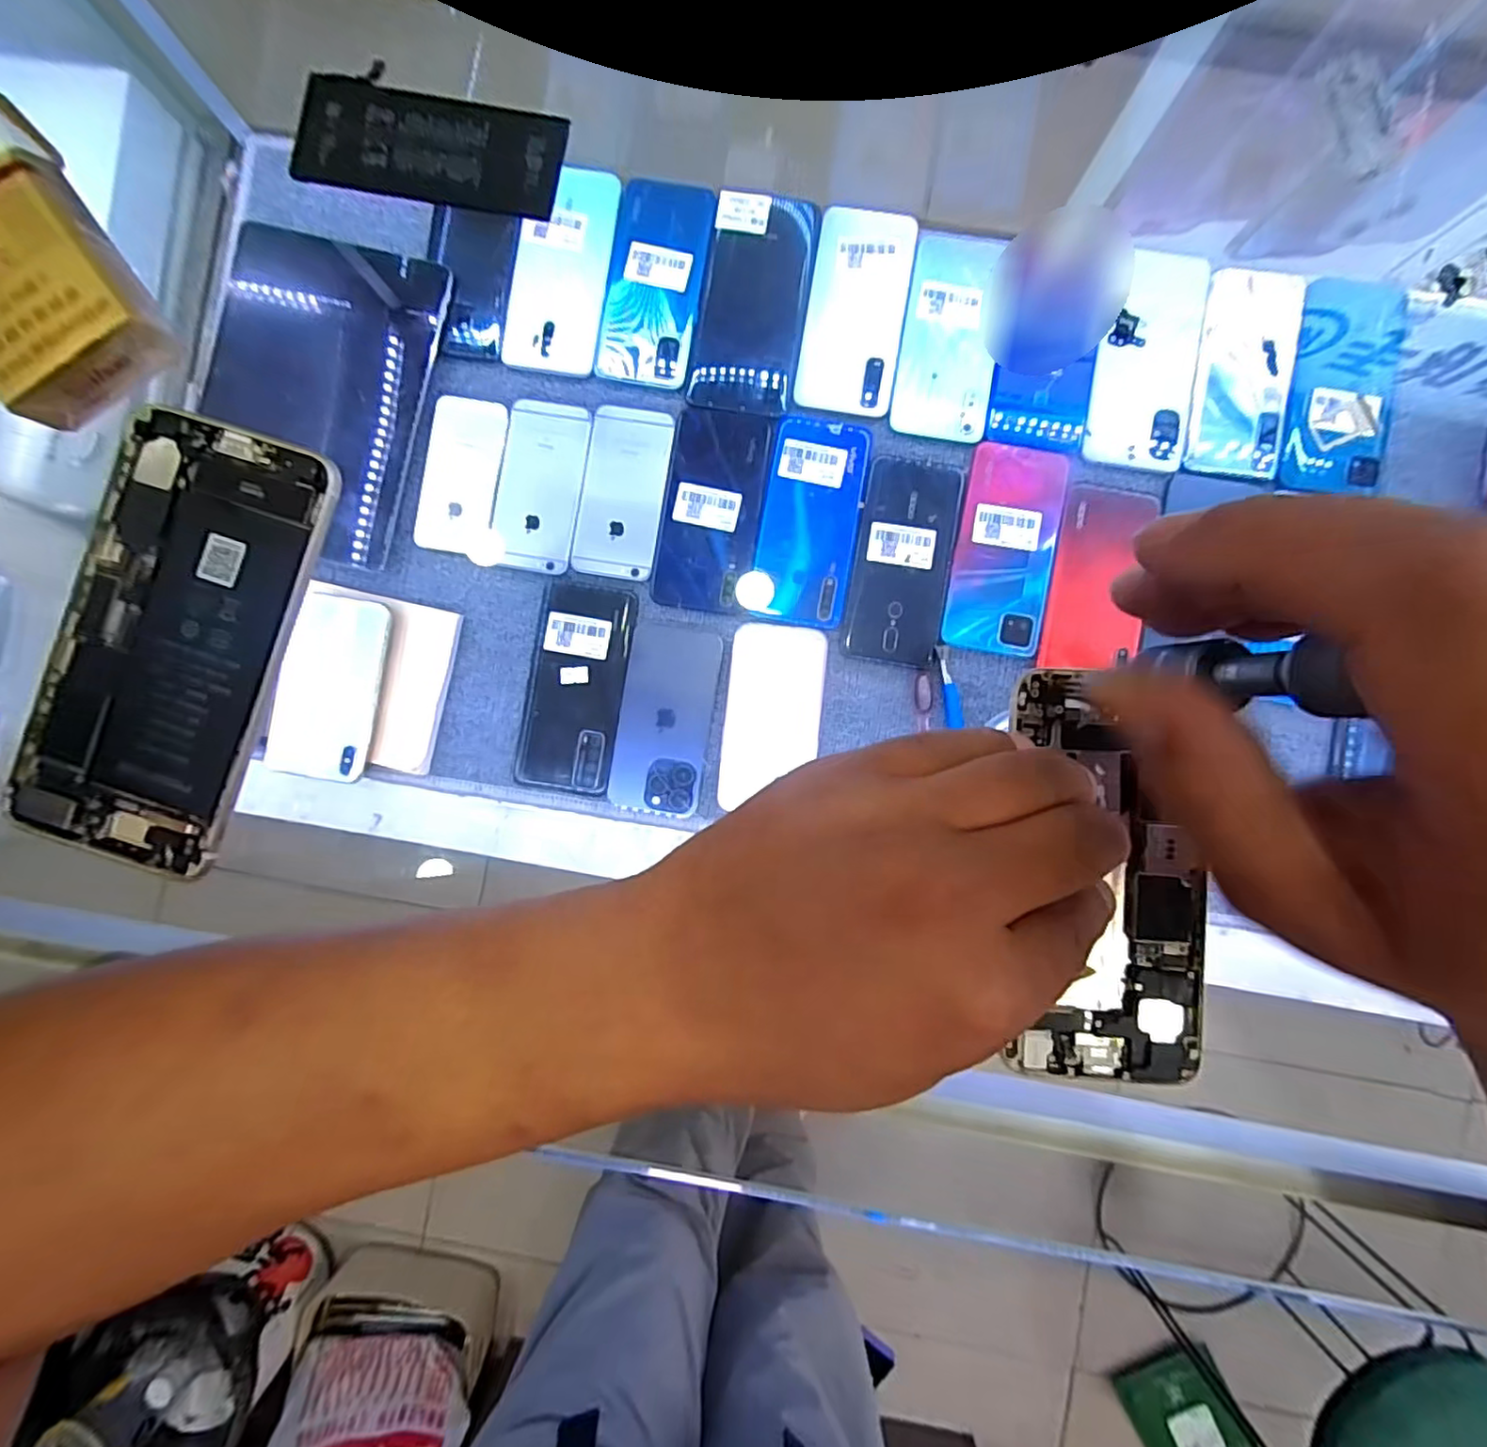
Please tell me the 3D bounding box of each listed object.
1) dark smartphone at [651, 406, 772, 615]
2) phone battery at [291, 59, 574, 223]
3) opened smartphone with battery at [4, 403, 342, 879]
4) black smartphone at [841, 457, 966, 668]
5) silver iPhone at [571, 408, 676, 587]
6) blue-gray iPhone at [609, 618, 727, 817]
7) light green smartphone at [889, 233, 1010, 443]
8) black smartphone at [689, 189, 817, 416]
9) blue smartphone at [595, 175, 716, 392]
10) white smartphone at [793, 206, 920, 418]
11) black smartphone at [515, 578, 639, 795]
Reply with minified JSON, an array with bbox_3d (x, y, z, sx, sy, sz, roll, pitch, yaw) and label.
[{"bbox_3d":[-0.025,-0.169,0.492,0.077,0.004,0.156,9,90,2],"label":"dark smartphone"},{"bbox_3d":[-0.112,-0.206,0.223,0.093,0.006,0.037,11,90,2],"label":"phone battery"},{"bbox_3d":[-0.202,-0.029,0.221,0.076,0.009,0.155,18,90,2],"label":"opened smartphone with battery"},{"bbox_3d":[0.125,-0.128,0.487,0.074,0.005,0.162,10,90,2],"label":"black smartphone"},{"bbox_3d":[-0.096,-0.185,0.498,0.066,0.005,0.136,10,90,2],"label":"silver iPhone"},{"bbox_3d":[-0.061,-0.003,0.490,0.070,0.005,0.145,9,90,2],"label":"blue-gray iPhone"},{"bbox_3d":[0.163,-0.304,0.488,0.073,0.004,0.160,9,90,2],"label":"light green smartphone"},{"bbox_3d":[0.008,-0.332,0.495,0.081,0.009,0.168,10,90,2],"label":"black smartphone"},{"bbox_3d":[-0.070,-0.352,0.495,0.073,0.004,0.160,10,90,2],"label":"blue smartphone"},{"bbox_3d":[0.089,-0.325,0.493,0.075,0.006,0.157,9,90,2],"label":"white smartphone"},{"bbox_3d":[-0.132,-0.028,0.494,0.075,0.008,0.162,9,90,2],"label":"black smartphone"}]

